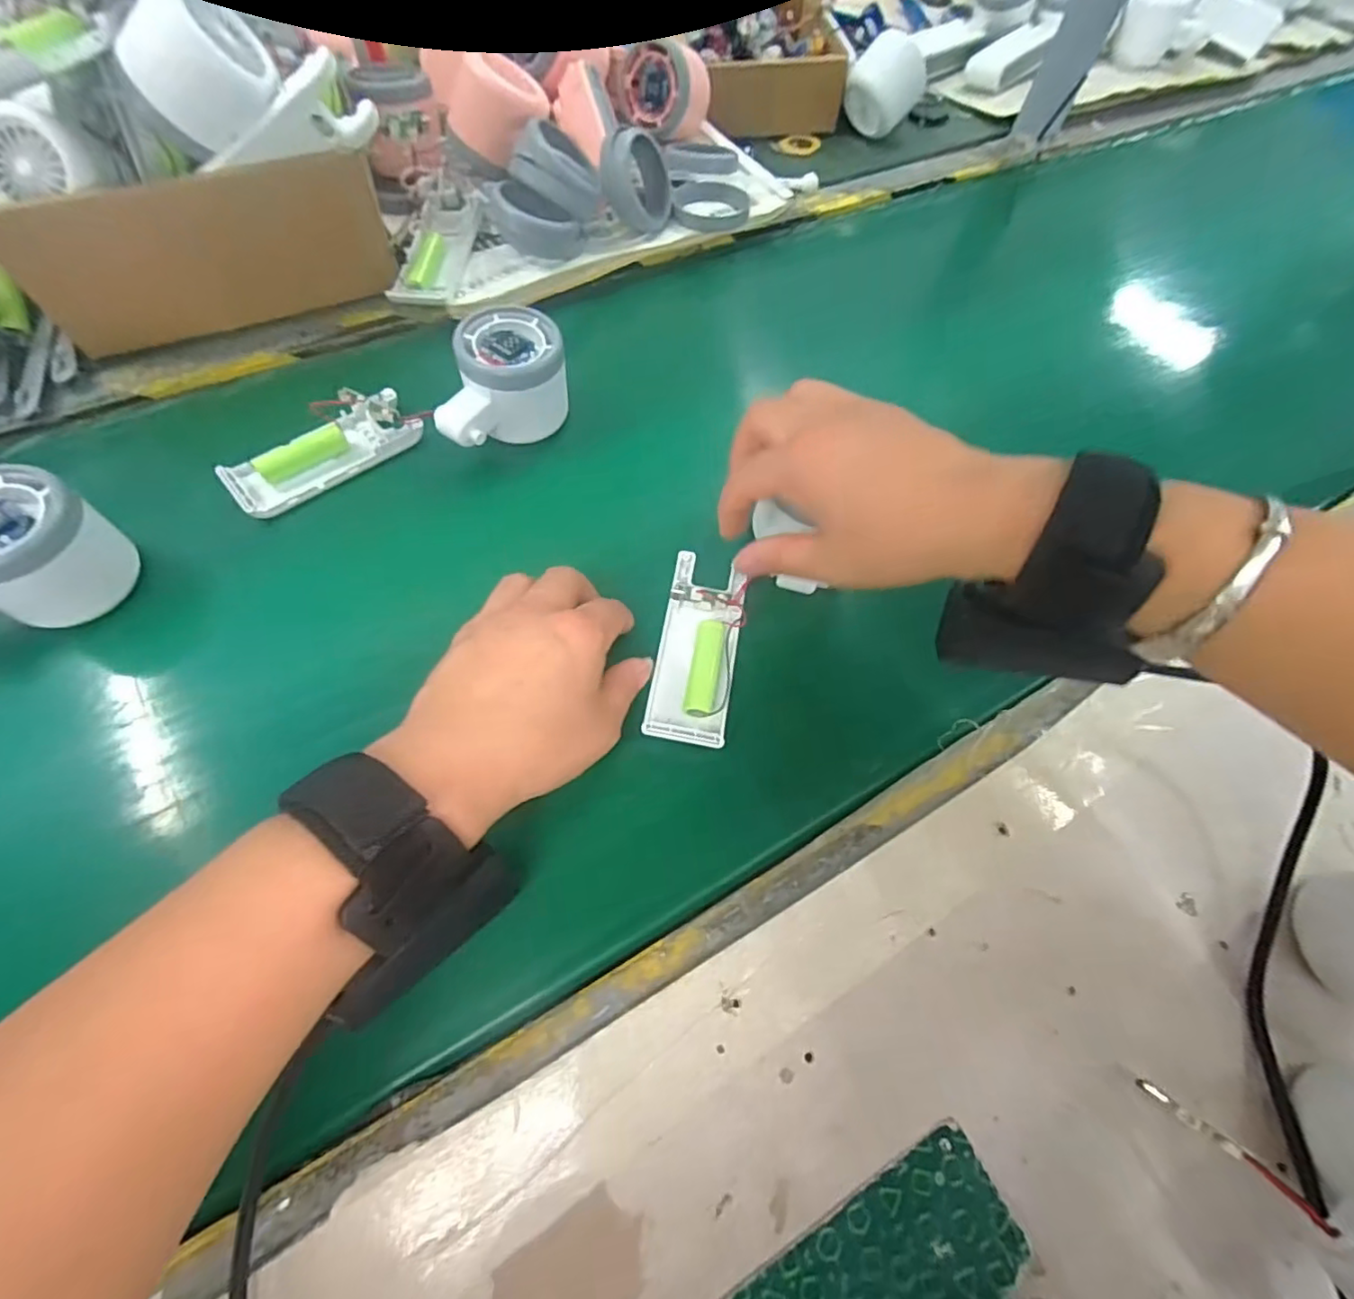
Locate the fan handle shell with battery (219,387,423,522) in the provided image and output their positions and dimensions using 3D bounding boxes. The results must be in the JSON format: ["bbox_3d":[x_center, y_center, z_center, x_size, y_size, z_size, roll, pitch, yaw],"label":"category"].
[{"bbox_3d":[-0.198,-0.114,0.338,0.101,0.022,0.037,-37,71,-21],"label":"fan handle shell with battery"}]

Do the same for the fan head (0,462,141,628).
[{"bbox_3d":[-0.300,-0.036,0.277,0.057,0.055,0.076,16,62,4],"label":"fan head"}]

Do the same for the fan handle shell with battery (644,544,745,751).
[{"bbox_3d":[0.012,-0.001,0.308,0.039,0.015,0.102,8,63,1],"label":"fan handle shell with battery"}]

